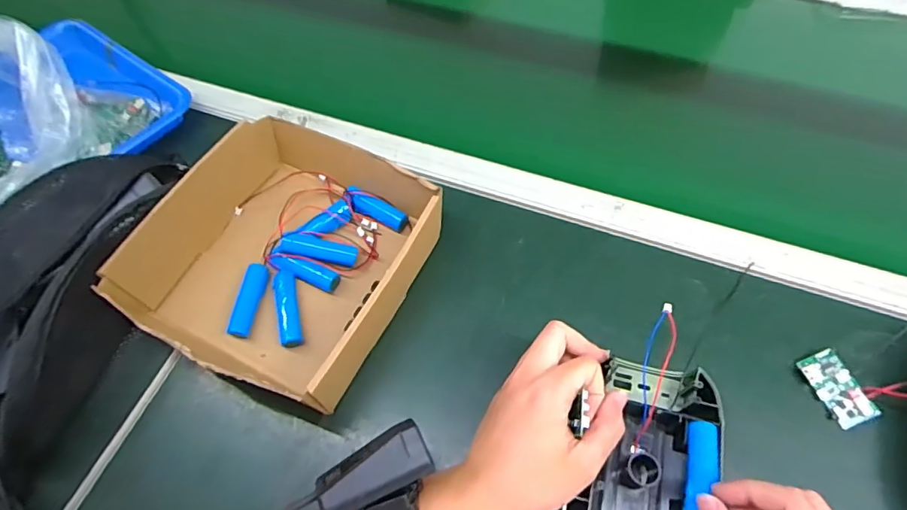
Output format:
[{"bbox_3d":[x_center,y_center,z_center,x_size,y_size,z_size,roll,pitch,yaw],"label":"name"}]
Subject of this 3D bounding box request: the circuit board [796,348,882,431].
[{"bbox_3d":[0.302,0.105,0.393,0.030,0.005,0.057,-28,63,11],"label":"circuit board"}]

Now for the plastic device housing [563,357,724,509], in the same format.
[{"bbox_3d":[0.133,0.154,0.350,0.085,0.038,0.158,20,66,13],"label":"plastic device housing"}]

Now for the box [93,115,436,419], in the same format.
[{"bbox_3d":[-0.145,-0.003,0.440,0.214,0.070,0.220,22,64,15],"label":"box"}]

